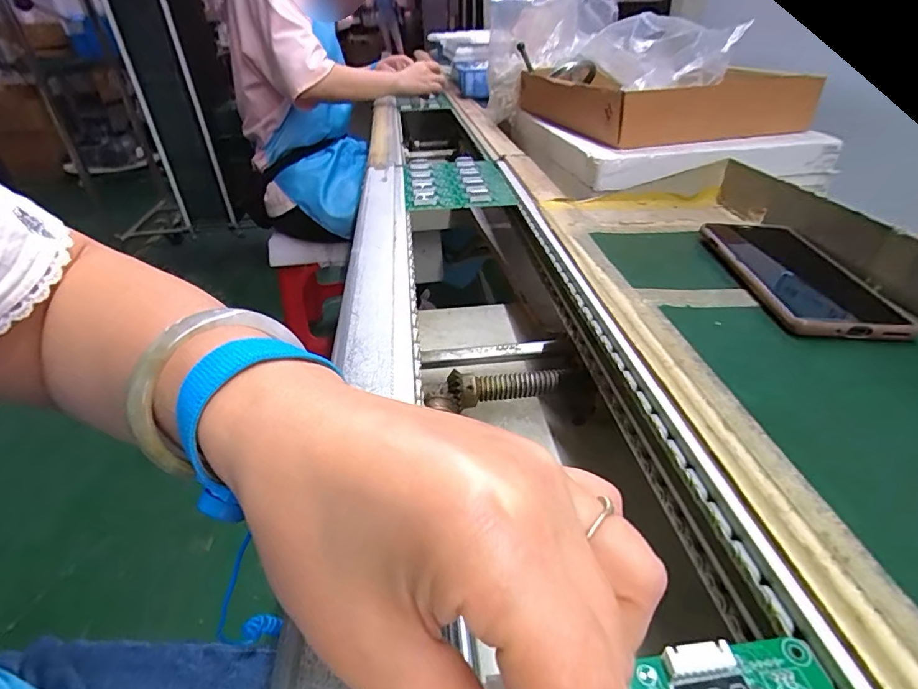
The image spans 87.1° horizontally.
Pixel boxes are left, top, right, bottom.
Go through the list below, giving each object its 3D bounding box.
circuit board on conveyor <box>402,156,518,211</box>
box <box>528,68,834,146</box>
[{"bbox_3d":[-0.006,-0.218,0.638,0.132,0.019,0.215,-3,35,-2],"label":"circuit board on conveyor"},{"bbox_3d":[0.241,-0.353,0.689,0.211,0.087,0.398,-2,34,-9],"label":"box"}]

